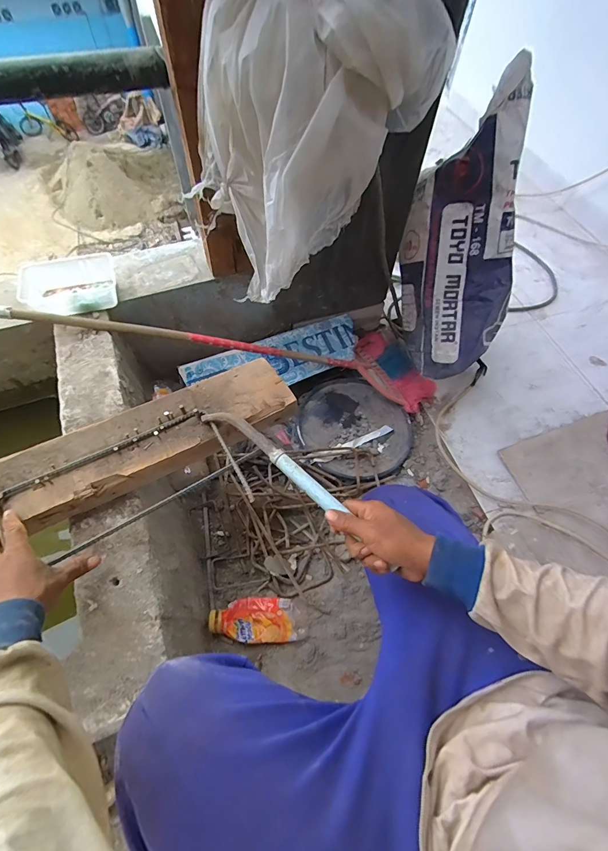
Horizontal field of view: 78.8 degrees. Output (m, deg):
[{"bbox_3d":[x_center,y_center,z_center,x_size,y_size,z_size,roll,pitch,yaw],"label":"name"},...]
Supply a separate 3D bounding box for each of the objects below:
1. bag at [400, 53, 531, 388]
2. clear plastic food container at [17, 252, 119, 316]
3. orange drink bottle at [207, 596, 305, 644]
[{"bbox_3d":[0.346,-0.391,0.801,0.211,0.549,0.177,0,28,-3],"label":"bag"},{"bbox_3d":[-0.463,-0.272,0.735,0.177,0.054,0.116,-16,62,-11],"label":"clear plastic food container"},{"bbox_3d":[-0.088,0.377,0.718,0.180,0.044,0.078,0,60,-2],"label":"orange drink bottle"}]

